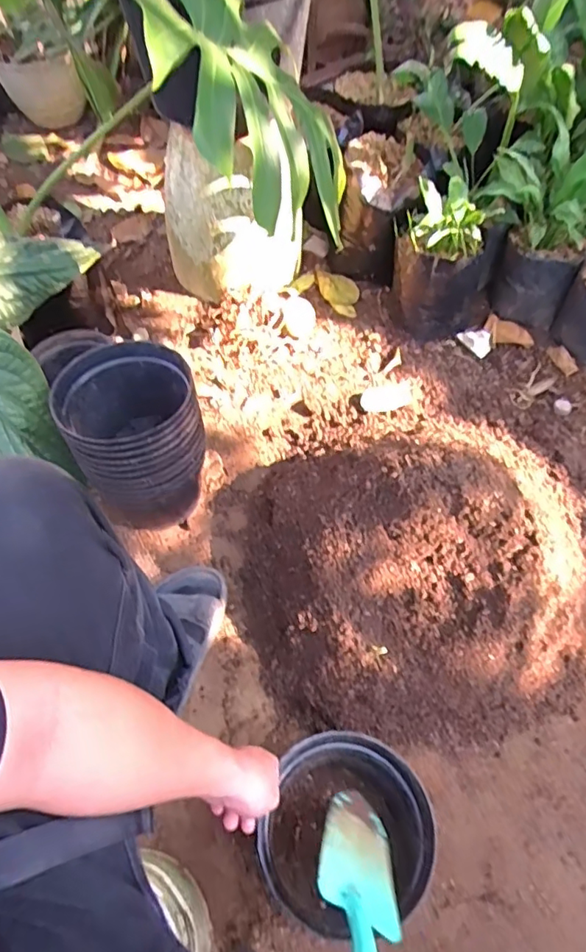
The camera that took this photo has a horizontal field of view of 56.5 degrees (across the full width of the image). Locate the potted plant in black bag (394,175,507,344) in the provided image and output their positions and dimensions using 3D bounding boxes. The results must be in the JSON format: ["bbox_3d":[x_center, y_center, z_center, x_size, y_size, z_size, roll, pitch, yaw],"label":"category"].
[{"bbox_3d":[0.290,-0.399,1.027,0.187,0.245,0.174,19,59,11],"label":"potted plant in black bag"}]

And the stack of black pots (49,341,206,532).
[{"bbox_3d":[-0.214,-0.046,0.776,0.170,0.218,0.170,-15,59,-10],"label":"stack of black pots"}]

